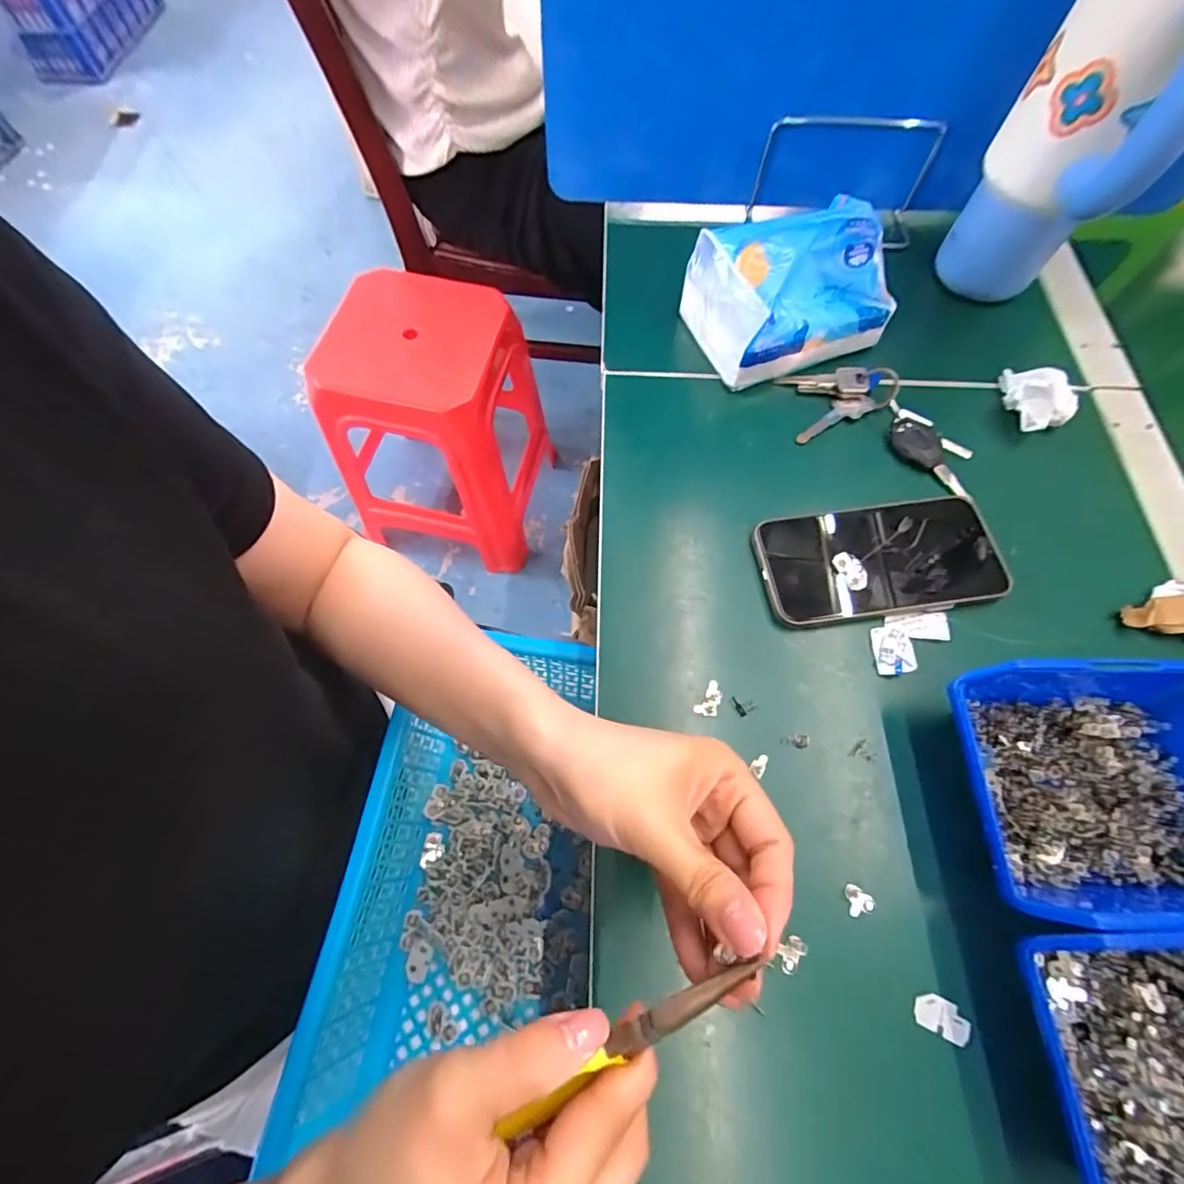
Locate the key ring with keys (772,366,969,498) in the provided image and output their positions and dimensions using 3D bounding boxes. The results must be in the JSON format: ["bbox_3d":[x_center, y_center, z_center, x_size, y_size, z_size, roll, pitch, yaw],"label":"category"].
[{"bbox_3d":[0.217,-0.136,0.412,0.147,0.017,0.088,23,68,8],"label":"key ring with keys"}]

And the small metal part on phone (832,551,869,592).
[{"bbox_3d":[0.173,-0.014,0.360,0.016,0.004,0.027,-29,76,-2],"label":"small metal part on phone"}]

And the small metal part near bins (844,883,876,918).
[{"bbox_3d":[0.146,0.167,0.292,0.013,0.006,0.015,-9,65,-6],"label":"small metal part near bins"}]

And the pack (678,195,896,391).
[{"bbox_3d":[0.149,-0.235,0.414,0.122,0.093,0.099,-22,69,-10],"label":"pack"}]

